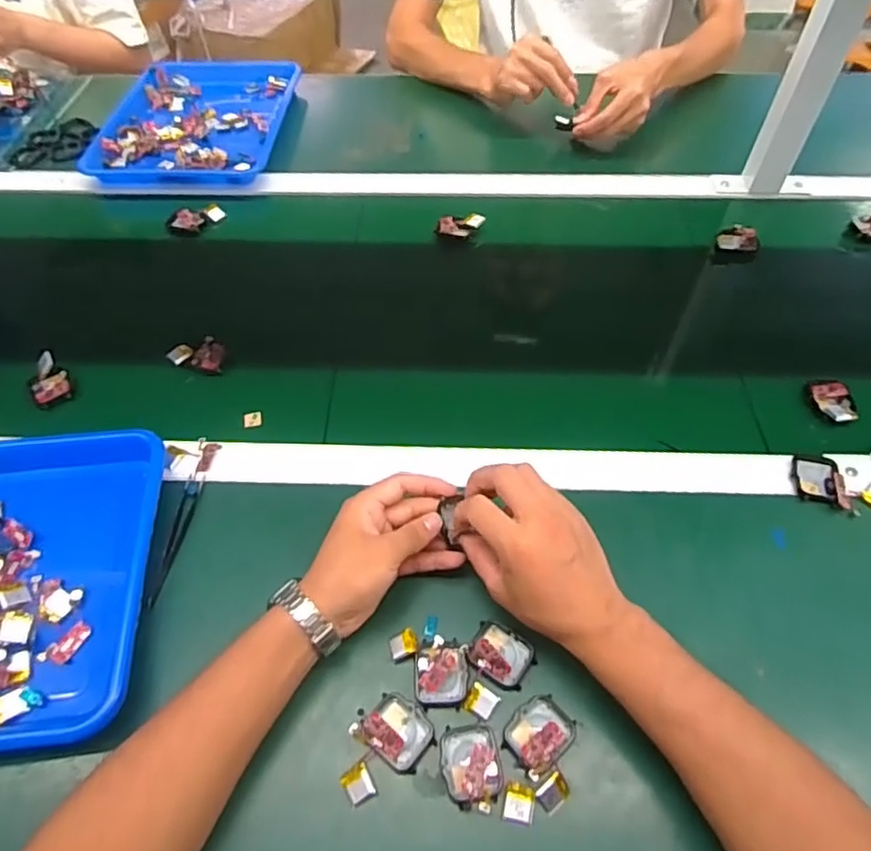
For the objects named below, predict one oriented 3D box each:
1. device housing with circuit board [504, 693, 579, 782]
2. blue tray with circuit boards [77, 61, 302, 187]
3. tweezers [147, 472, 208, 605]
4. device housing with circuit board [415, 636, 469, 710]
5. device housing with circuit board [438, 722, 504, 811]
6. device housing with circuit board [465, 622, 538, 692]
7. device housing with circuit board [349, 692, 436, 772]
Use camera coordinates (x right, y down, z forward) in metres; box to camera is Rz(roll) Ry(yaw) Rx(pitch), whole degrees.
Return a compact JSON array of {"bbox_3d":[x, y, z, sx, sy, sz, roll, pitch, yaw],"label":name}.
[{"bbox_3d":[0.072,0.213,0.424,0.048,0.012,0.039,-37,62,-22],"label":"device housing with circuit board"},{"bbox_3d":[-0.344,-0.463,0.905,0.247,0.028,0.338,2,55,2],"label":"blue tray with circuit boards"},{"bbox_3d":[-0.220,0.094,0.516,0.014,0.013,0.121,5,55,4],"label":"tweezers"},{"bbox_3d":[0.005,0.181,0.448,0.038,0.012,0.046,-2,55,-1],"label":"device housing with circuit board"},{"bbox_3d":[0.024,0.230,0.412,0.039,0.013,0.051,-9,55,-6],"label":"device housing with circuit board"},{"bbox_3d":[0.049,0.168,0.449,0.045,0.017,0.038,26,59,18],"label":"device housing with circuit board"},{"bbox_3d":[-0.027,0.213,0.425,0.050,0.014,0.039,30,60,20],"label":"device housing with circuit board"}]

